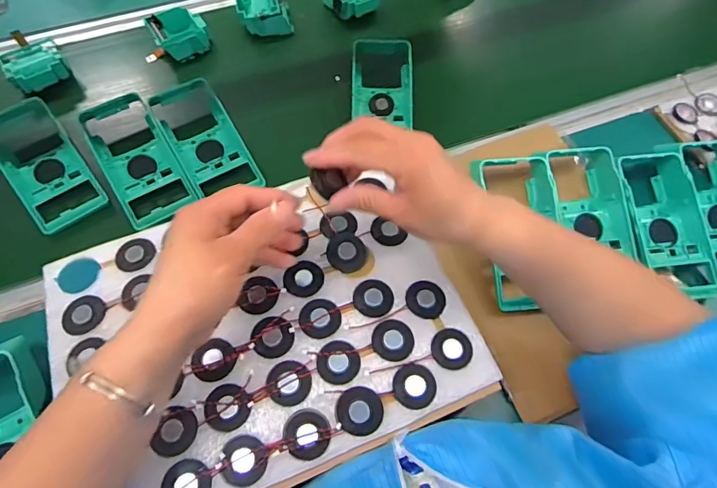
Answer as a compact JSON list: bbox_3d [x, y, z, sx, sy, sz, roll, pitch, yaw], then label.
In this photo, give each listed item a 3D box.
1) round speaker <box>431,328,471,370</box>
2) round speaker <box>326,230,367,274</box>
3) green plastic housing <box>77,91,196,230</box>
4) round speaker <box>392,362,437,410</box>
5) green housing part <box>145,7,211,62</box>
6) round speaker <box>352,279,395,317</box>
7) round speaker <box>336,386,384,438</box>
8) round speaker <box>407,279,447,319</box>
[{"bbox_3d":[0.077,0.086,0.374,0.034,0.004,0.033,1,61,-3],"label":"round speaker"},{"bbox_3d":[-0.010,0.006,0.399,0.034,0.010,0.038,5,61,-1],"label":"round speaker"},{"bbox_3d":[-0.281,-0.113,0.572,0.085,0.030,0.194,-28,66,-17],"label":"green plastic housing"},{"bbox_3d":[0.044,0.112,0.357,0.033,0.005,0.034,1,61,-3],"label":"round speaker"},{"bbox_3d":[-0.272,-0.320,0.691,0.076,0.033,0.077,-28,66,-17],"label":"green housing part"},{"bbox_3d":[0.013,0.046,0.388,0.034,0.004,0.034,1,61,-3],"label":"round speaker"},{"bbox_3d":[0.001,0.126,0.343,0.034,0.009,0.035,1,61,-3],"label":"round speaker"},{"bbox_3d":[0.058,0.048,0.392,0.033,0.004,0.036,1,61,-3],"label":"round speaker"}]

